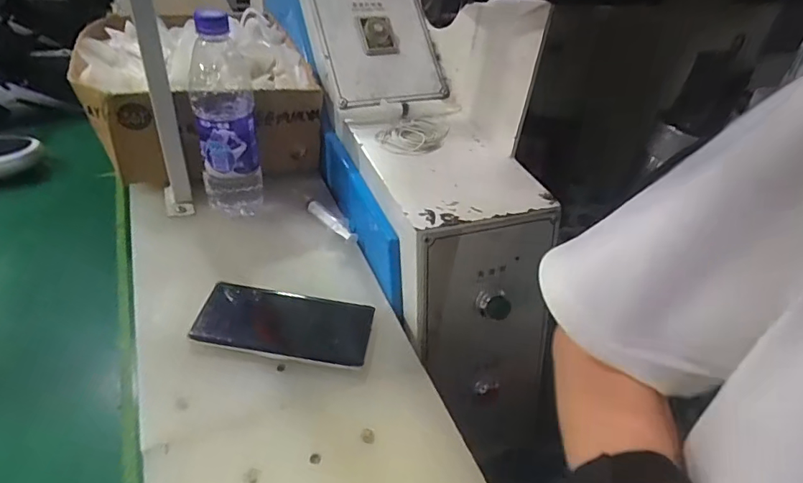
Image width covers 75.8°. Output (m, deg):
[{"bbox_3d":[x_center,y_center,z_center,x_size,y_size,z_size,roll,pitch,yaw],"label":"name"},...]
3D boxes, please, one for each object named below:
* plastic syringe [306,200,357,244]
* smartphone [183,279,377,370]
[{"bbox_3d":[-0.085,-0.025,0.616,0.015,0.013,0.092,-25,49,-35],"label":"plastic syringe"},{"bbox_3d":[-0.109,0.075,0.489,0.157,0.013,0.073,9,39,1],"label":"smartphone"}]

